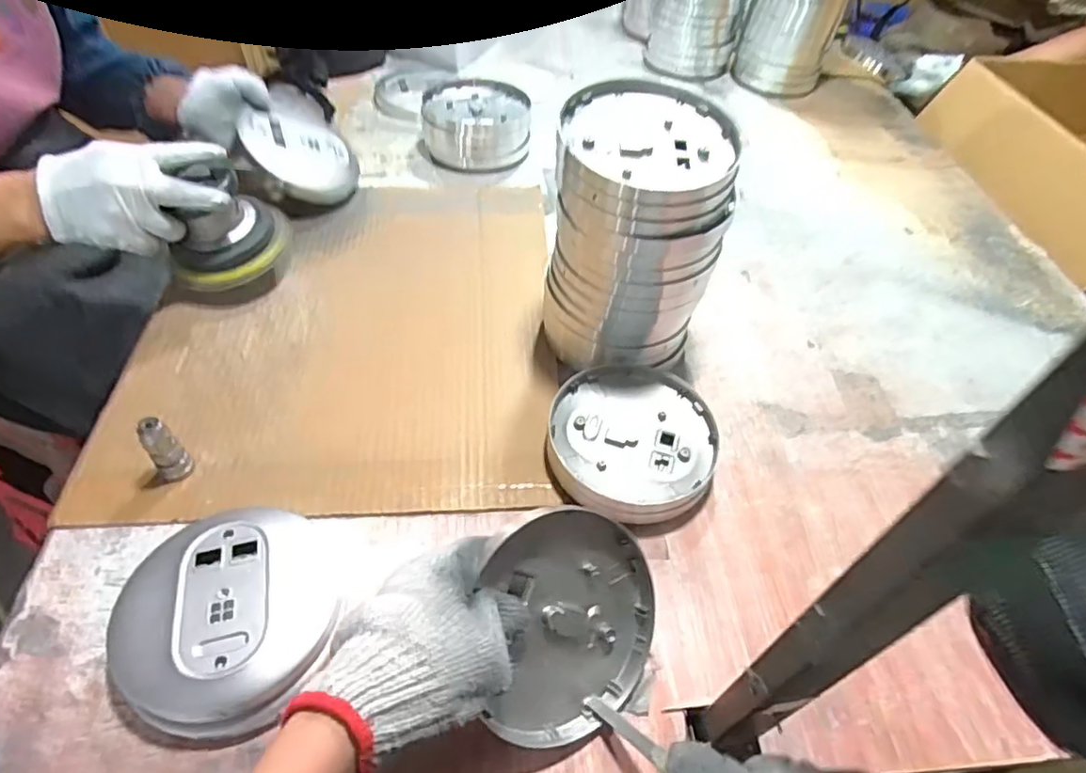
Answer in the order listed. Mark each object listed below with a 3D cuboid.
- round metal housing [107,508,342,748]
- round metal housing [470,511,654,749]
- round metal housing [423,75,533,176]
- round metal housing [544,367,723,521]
[{"bbox_3d":[-0.202,0.147,0.408,0.130,0.036,0.142,3,50,-3],"label":"round metal housing"},{"bbox_3d":[0.016,0.145,0.394,0.114,0.021,0.127,-13,91,-27],"label":"round metal housing"},{"bbox_3d":[-0.086,-0.346,0.813,0.132,0.058,0.133,3,50,-3],"label":"round metal housing"},{"bbox_3d":[0.073,0.044,0.522,0.132,0.030,0.131,3,50,-3],"label":"round metal housing"}]

